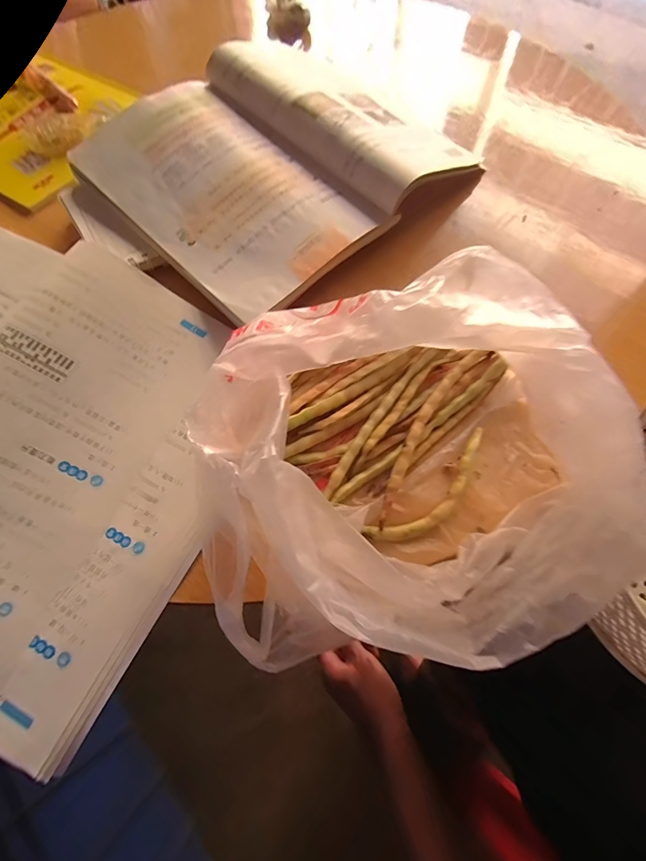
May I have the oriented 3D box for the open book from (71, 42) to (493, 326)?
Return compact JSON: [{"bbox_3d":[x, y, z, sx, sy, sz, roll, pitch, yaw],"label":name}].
[{"bbox_3d":[-0.033,-0.270,0.360,0.321,0.040,0.264,-42,74,-16],"label":"open book"}]

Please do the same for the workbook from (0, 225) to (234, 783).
[{"bbox_3d":[-0.246,-0.017,0.269,0.373,0.046,0.290,27,70,10],"label":"workbook"}]

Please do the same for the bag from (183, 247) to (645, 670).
[{"bbox_3d":[0.040,0.019,0.215,0.215,0.110,0.191,-2,68,-1],"label":"bag"}]

